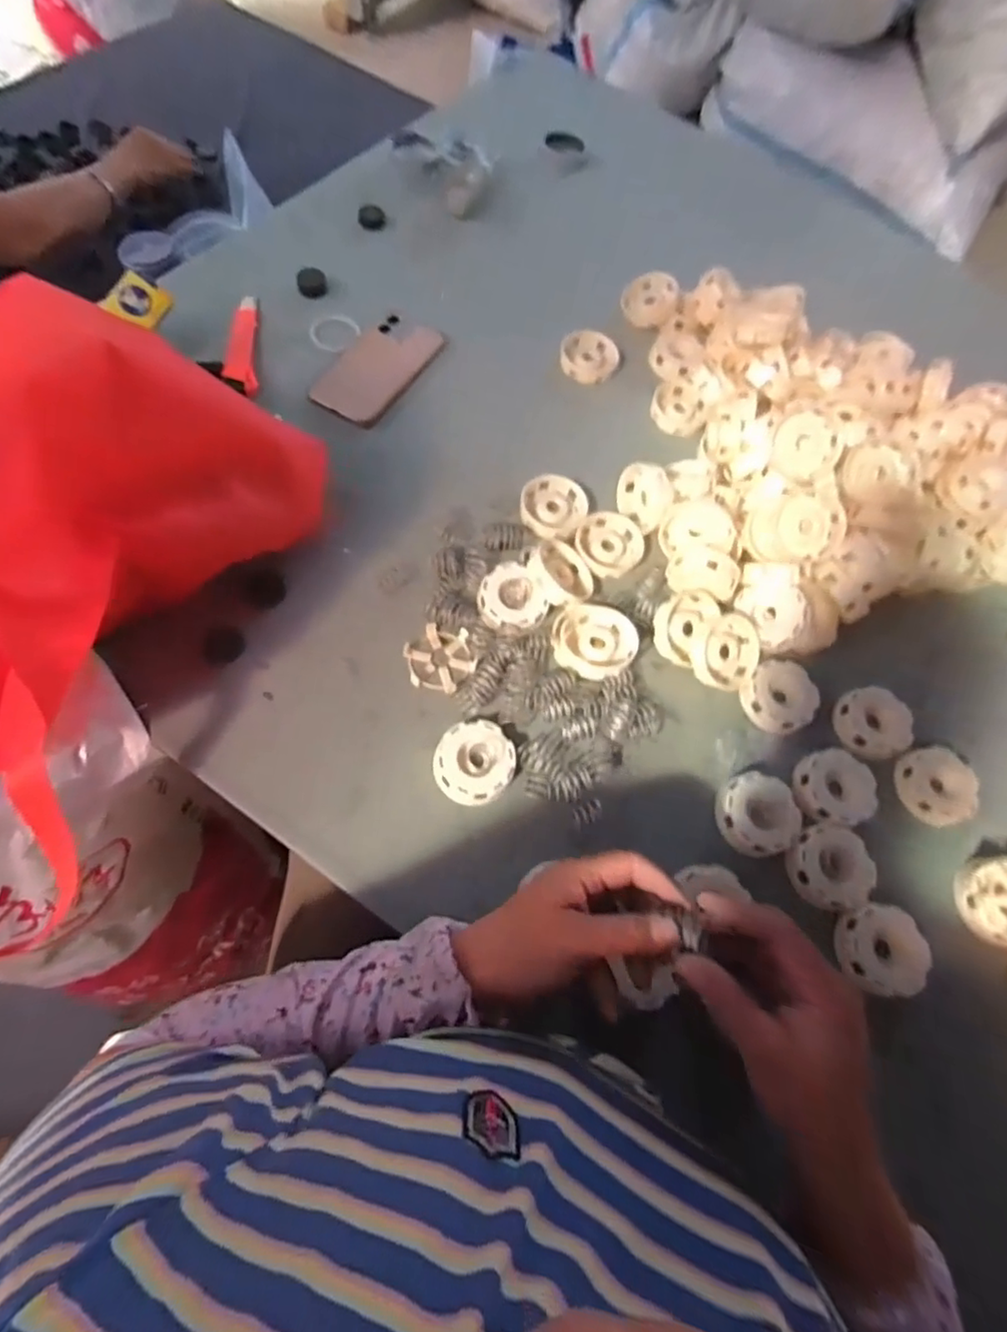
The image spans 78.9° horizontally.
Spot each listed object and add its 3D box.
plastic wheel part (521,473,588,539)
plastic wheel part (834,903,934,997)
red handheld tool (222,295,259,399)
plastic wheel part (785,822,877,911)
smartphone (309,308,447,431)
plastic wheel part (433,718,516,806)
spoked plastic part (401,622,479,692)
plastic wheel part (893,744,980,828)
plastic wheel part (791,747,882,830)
[{"bbox_3d":[0.052,-0.163,0.634,0.066,0.018,0.073,11,65,-2],"label":"plastic wheel part"},{"bbox_3d":[0.296,0.225,0.485,0.058,0.033,0.063,3,65,-6],"label":"plastic wheel part"},{"bbox_3d":[-0.285,-0.351,0.666,0.032,0.013,0.150,-6,66,-9],"label":"red handheld tool"},{"bbox_3d":[0.268,0.167,0.508,0.065,0.031,0.064,-3,66,-8],"label":"plastic wheel part"},{"bbox_3d":[-0.135,-0.333,0.679,0.079,0.014,0.165,27,65,6],"label":"smartphone"},{"bbox_3d":[-0.024,0.079,0.503,0.063,0.014,0.069,3,65,-6],"label":"plastic wheel part"},{"bbox_3d":[-0.057,-0.007,0.550,0.063,0.012,0.060,3,65,-6],"label":"spoked plastic part"},{"bbox_3d":[0.389,0.108,0.552,0.068,0.018,0.065,3,65,-6],"label":"plastic wheel part"},{"bbox_3d":[0.287,0.108,0.535,0.061,0.025,0.065,3,65,-6],"label":"plastic wheel part"}]

